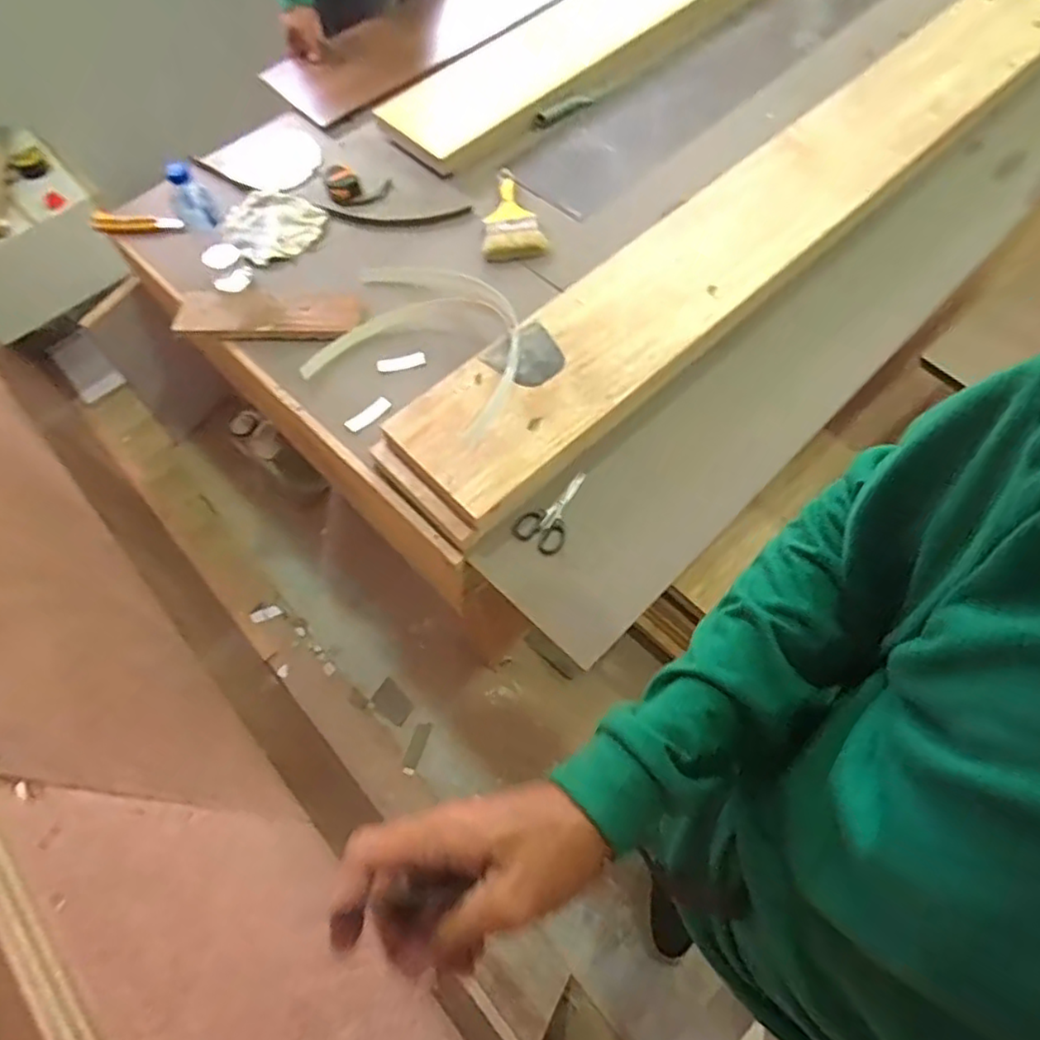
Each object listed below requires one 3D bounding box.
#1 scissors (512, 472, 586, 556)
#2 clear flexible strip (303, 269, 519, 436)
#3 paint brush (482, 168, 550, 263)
[{"bbox_3d":[0.040,-0.017,0.925,0.071,0.011,0.135,18,62,4],"label":"scissors"},{"bbox_3d":[-0.141,-0.278,1.013,0.339,0.073,0.274,25,67,15],"label":"clear flexible strip"},{"bbox_3d":[-0.012,-0.549,1.178,0.106,0.017,0.239,-5,63,1],"label":"paint brush"}]

